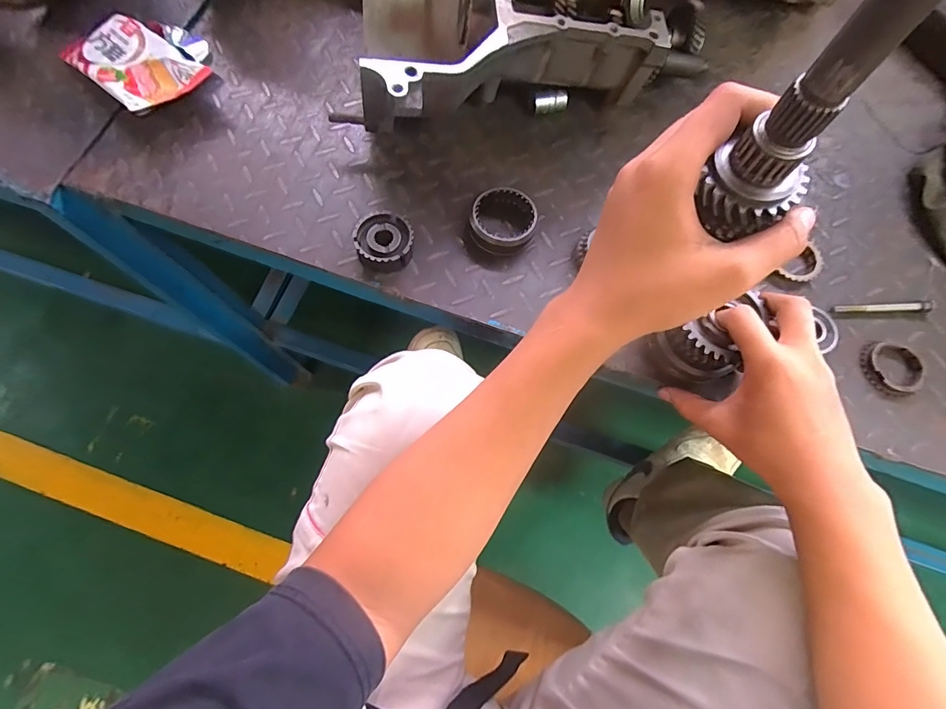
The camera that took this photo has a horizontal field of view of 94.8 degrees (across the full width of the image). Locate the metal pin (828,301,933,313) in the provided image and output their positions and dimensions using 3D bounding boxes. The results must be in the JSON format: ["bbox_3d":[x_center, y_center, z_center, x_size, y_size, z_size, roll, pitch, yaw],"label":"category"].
[{"bbox_3d":[0.405,-0.046,0.431,0.097,0.010,0.010,0,70,-2],"label":"metal pin"}]

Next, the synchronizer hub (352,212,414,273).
[{"bbox_3d":[-0.085,-0.110,0.419,0.054,0.022,0.055,0,70,-1],"label":"synchronizer hub"}]

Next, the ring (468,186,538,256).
[{"bbox_3d":[0.031,-0.135,0.435,0.063,0.016,0.064,0,70,-1],"label":"ring"}]

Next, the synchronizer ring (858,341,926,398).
[{"bbox_3d":[0.396,0.013,0.411,0.057,0.007,0.053,0,70,-1],"label":"synchronizer ring"}]

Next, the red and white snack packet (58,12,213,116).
[{"bbox_3d":[-0.356,-0.322,0.475,0.149,0.030,0.116,38,73,11],"label":"red and white snack packet"}]

